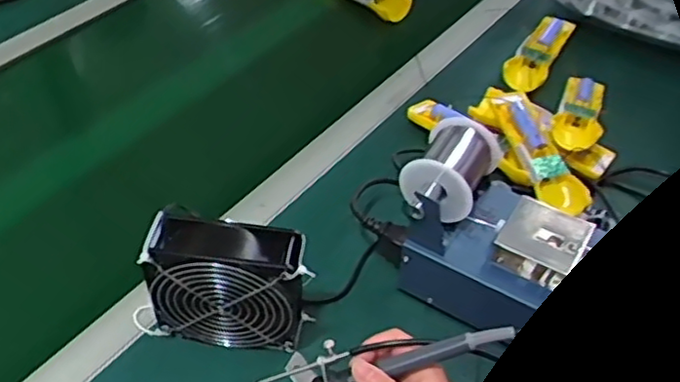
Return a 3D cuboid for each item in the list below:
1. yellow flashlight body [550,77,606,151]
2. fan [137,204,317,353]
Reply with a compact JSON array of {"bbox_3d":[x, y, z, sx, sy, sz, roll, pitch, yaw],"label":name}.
[{"bbox_3d":[0.258,-0.091,0.715,0.047,0.024,0.129,15,47,13],"label":"yellow flashlight body"},{"bbox_3d":[-0.091,0.076,0.555,0.132,0.116,0.054,7,46,5],"label":"fan"}]

